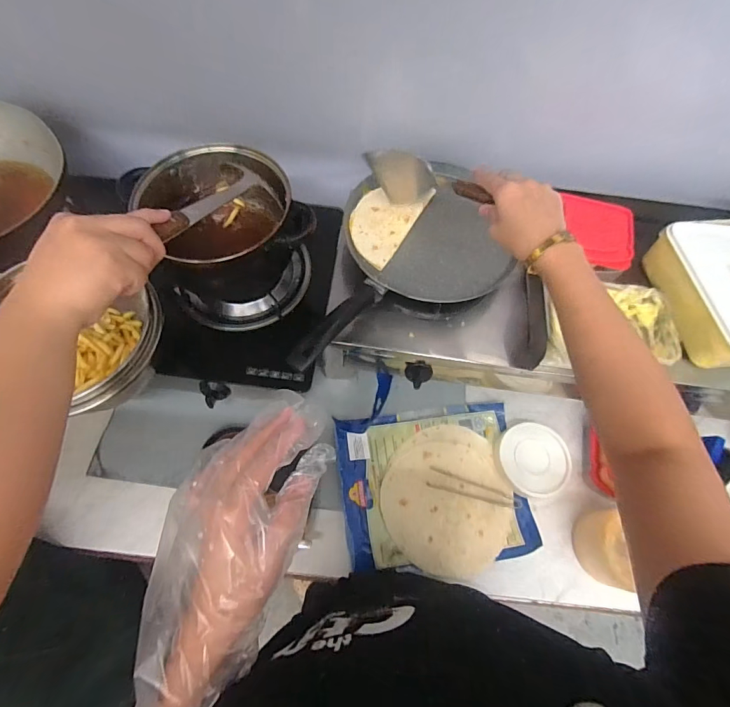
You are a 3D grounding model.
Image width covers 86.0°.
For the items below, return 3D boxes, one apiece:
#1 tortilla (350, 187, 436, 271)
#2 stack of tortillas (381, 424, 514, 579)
[{"bbox_3d":[0.028,-0.211,0.618,0.094,0.016,0.161,29,69,11],"label":"tortilla"},{"bbox_3d":[0.133,0.226,0.626,0.202,0.008,0.216,20,67,8],"label":"stack of tortillas"}]

